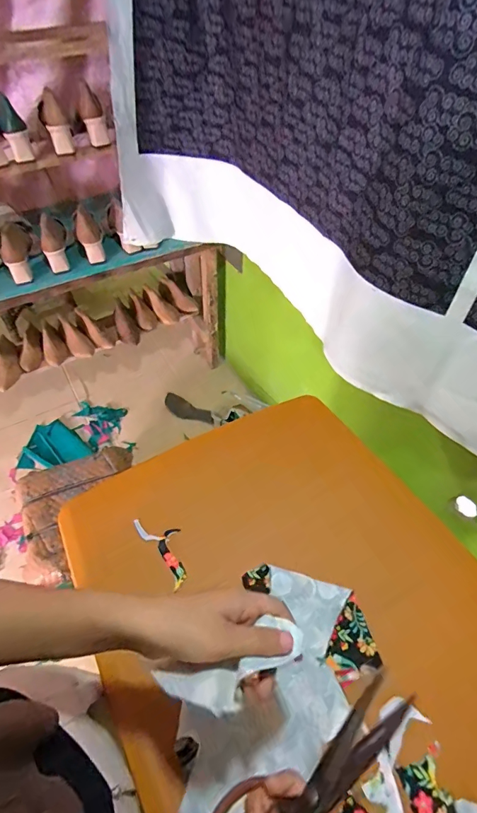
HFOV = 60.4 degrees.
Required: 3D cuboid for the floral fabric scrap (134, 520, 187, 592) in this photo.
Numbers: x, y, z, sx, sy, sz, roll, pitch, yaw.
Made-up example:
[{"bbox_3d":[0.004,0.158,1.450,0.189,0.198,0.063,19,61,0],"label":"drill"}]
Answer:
[{"bbox_3d":[-0.097,0.191,0.559,0.044,0.004,0.106,-32,69,-18],"label":"floral fabric scrap"}]

